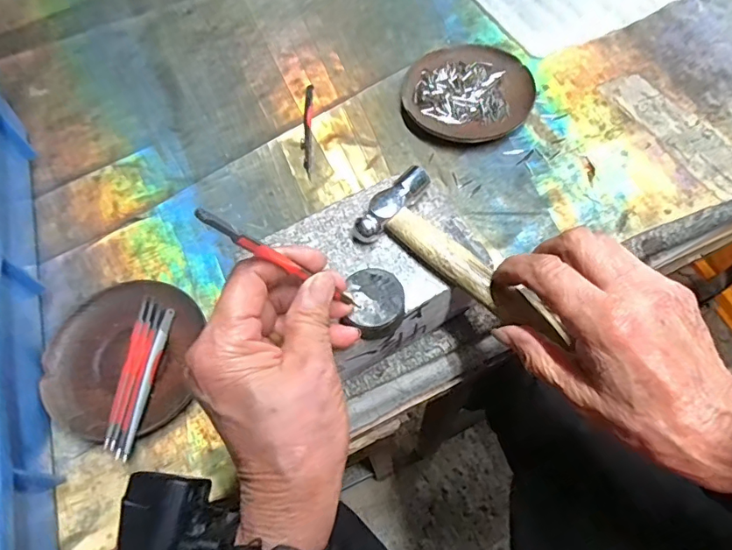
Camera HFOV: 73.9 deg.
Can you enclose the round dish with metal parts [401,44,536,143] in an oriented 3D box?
[{"bbox_3d":[0.093,-0.170,0.450,0.113,0.015,0.105,-1,63,3],"label":"round dish with metal parts"}]

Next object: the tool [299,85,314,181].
[{"bbox_3d":[-0.054,-0.134,0.445,0.010,0.005,0.108,-2,63,2],"label":"tool"}]

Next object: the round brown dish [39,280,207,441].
[{"bbox_3d":[-0.174,0.058,0.351,0.106,0.014,0.111,-1,63,3],"label":"round brown dish"}]

